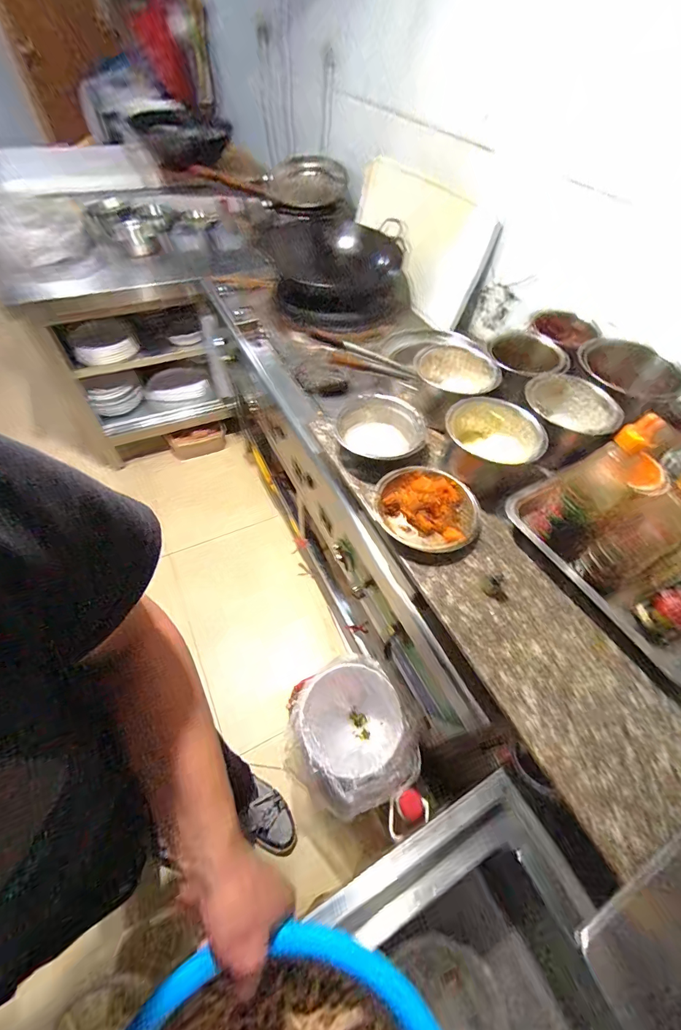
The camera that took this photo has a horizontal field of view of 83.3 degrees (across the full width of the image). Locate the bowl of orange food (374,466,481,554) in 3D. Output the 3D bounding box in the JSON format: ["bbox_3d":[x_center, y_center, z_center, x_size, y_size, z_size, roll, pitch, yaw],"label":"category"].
[{"bbox_3d":[0.151,-0.013,0.660,0.154,0.045,0.179,-31,61,-21],"label":"bowl of orange food"}]

